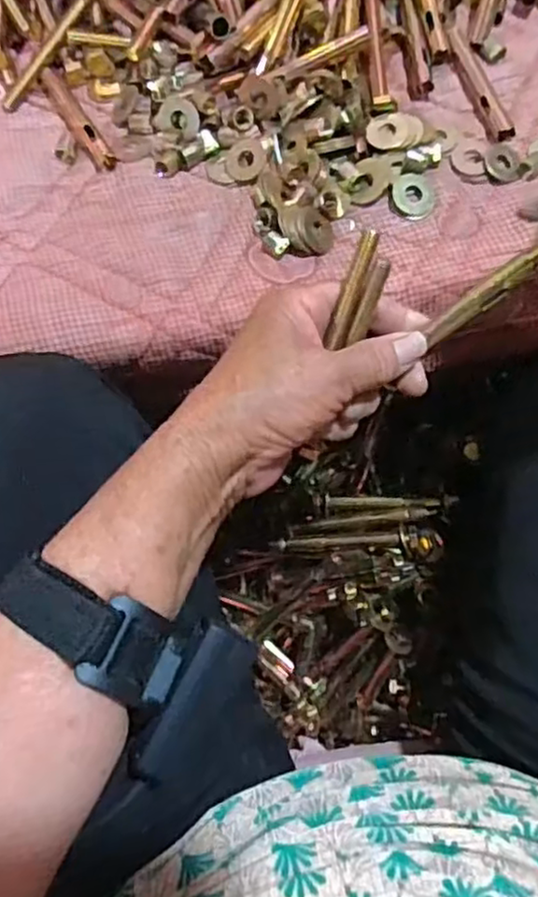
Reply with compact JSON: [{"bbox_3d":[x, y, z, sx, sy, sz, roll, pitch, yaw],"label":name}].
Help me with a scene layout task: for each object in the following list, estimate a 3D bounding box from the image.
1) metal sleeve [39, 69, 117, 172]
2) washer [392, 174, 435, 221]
[{"bbox_3d":[-0.118,-0.203,0.414,0.012,0.009,0.084,-31,73,-8],"label":"metal sleeve"},{"bbox_3d":[0.084,-0.147,0.392,0.025,0.006,0.026,0,71,1],"label":"washer"}]

